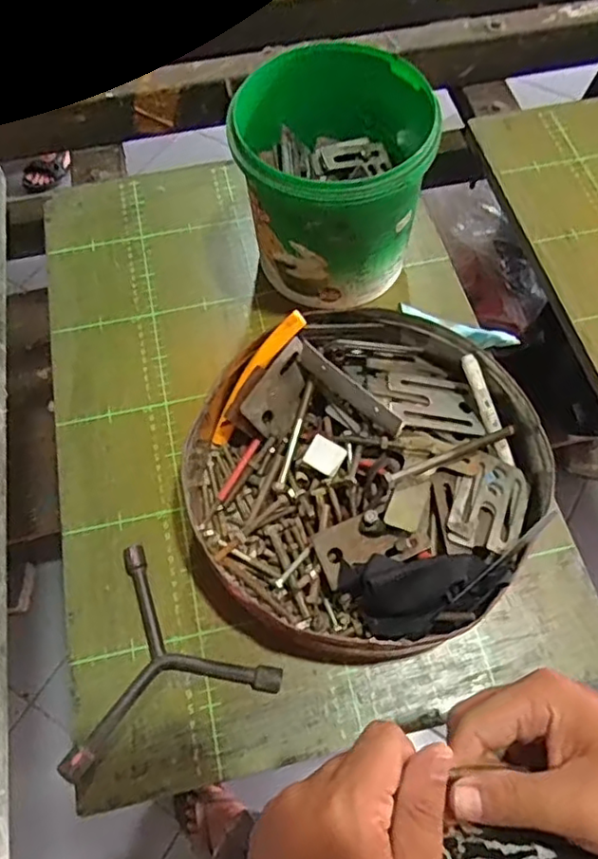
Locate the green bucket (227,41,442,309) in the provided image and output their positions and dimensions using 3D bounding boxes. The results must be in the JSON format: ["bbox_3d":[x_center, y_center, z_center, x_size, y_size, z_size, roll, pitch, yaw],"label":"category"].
[{"bbox_3d":[0.029,-0.220,0.558,0.155,0.164,0.162,0,64,0],"label":"green bucket"}]

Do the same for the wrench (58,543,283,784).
[{"bbox_3d":[-0.109,0.153,0.456,0.152,0.020,0.138,-21,66,-10],"label":"wrench"}]

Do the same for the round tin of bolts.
[{"bbox_3d":[0.052,0.030,0.485,0.258,0.075,0.255,0,64,0],"label":"round tin of bolts"}]

